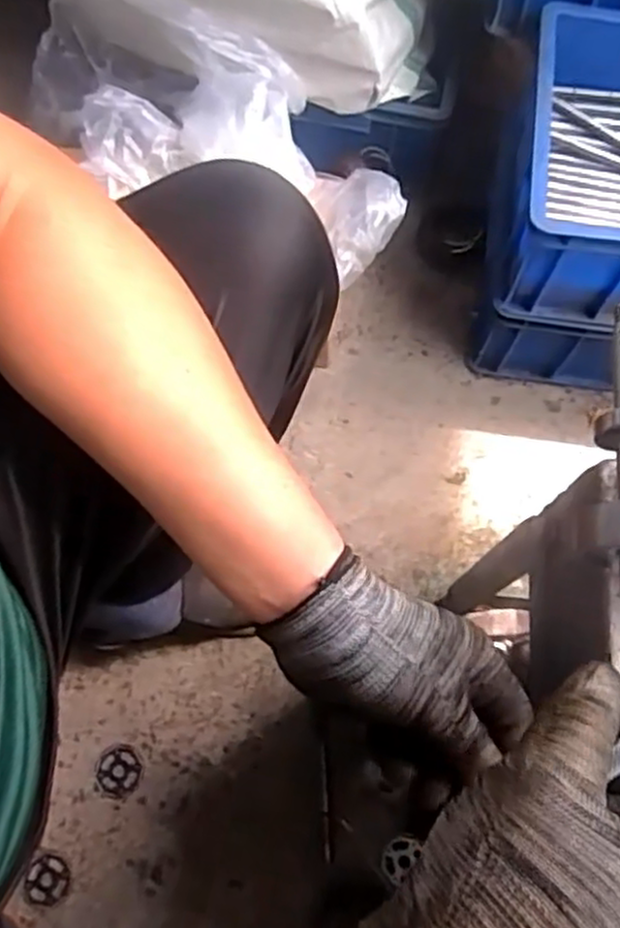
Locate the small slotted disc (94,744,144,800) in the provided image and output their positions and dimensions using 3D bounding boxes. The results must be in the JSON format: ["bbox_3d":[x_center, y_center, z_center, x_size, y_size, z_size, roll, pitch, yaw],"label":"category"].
[{"bbox_3d":[-0.198,0.319,0.752,0.049,0.004,0.052,0,70,-1],"label":"small slotted disc"}]

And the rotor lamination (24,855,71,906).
[{"bbox_3d":[-0.259,0.411,0.716,0.043,0.006,0.042,0,70,-1],"label":"rotor lamination"}]

